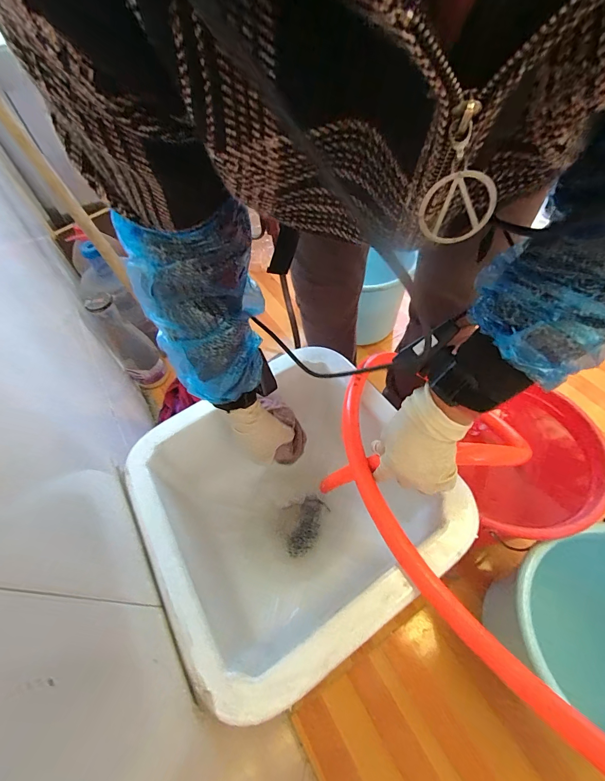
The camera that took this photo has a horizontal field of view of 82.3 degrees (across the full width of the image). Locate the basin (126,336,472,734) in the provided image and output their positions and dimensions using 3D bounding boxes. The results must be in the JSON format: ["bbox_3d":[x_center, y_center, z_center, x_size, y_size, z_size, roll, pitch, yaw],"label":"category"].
[{"bbox_3d":[-0.016,0.188,0.543,0.363,0.225,0.368,-29,58,-14],"label":"basin"}]

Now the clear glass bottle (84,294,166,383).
[{"bbox_3d":[-0.488,-0.134,0.974,0.105,0.300,0.102,-34,59,-17],"label":"clear glass bottle"}]

